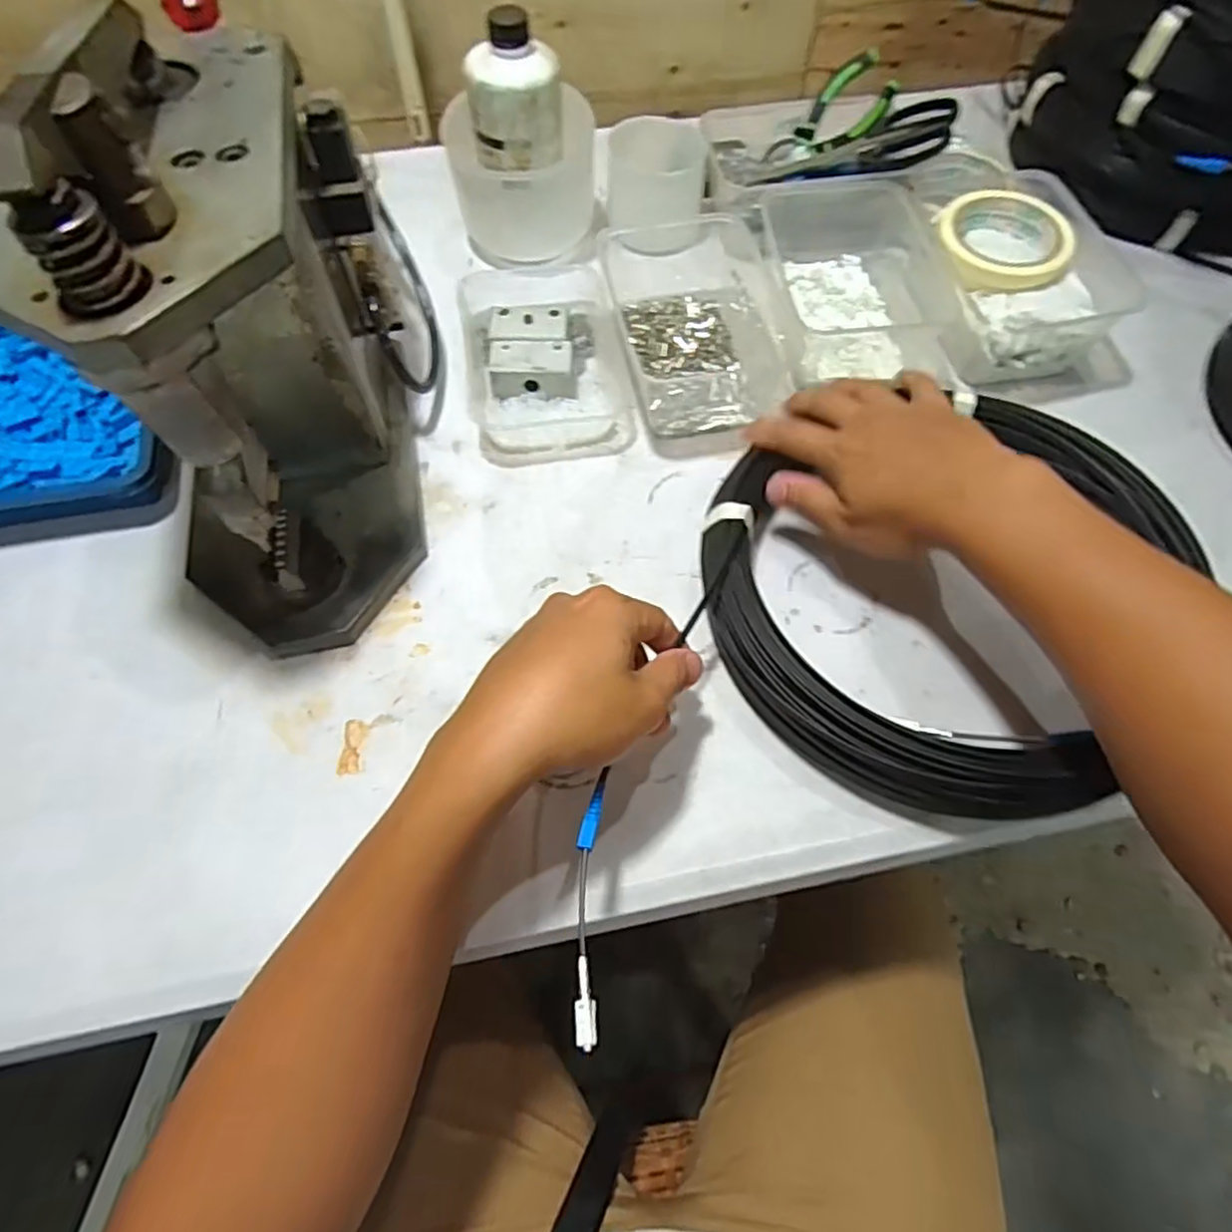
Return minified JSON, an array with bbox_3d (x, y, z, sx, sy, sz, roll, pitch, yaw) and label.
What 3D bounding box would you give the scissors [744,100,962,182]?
[{"bbox_3d":[0.203,-0.394,0.599,0.162,0.023,0.071,6,58,36],"label":"scissors"}]

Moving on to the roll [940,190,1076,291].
[{"bbox_3d":[0.304,-0.296,0.545,0.091,0.019,0.095,0,60,-1],"label":"roll"}]

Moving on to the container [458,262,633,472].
[{"bbox_3d":[-0.057,-0.213,0.560,0.122,0.039,0.198,-8,61,-6],"label":"container"}]

